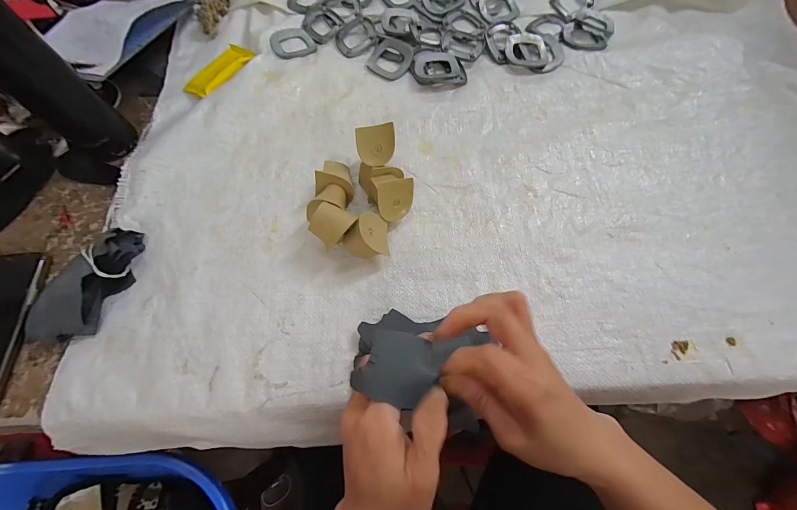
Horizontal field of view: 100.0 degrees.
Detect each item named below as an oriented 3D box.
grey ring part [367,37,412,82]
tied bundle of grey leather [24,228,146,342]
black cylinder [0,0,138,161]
[{"bbox_3d":[-0.014,-0.284,0.482,0.062,0.016,0.061,20,69,9],"label":"grey ring part"},{"bbox_3d":[-0.320,0.027,0.344,0.057,0.036,0.130,15,69,7],"label":"tied bundle of grey leather"},{"bbox_3d":[-0.375,-0.189,0.334,0.054,0.223,0.060,37,73,15],"label":"black cylinder"}]

